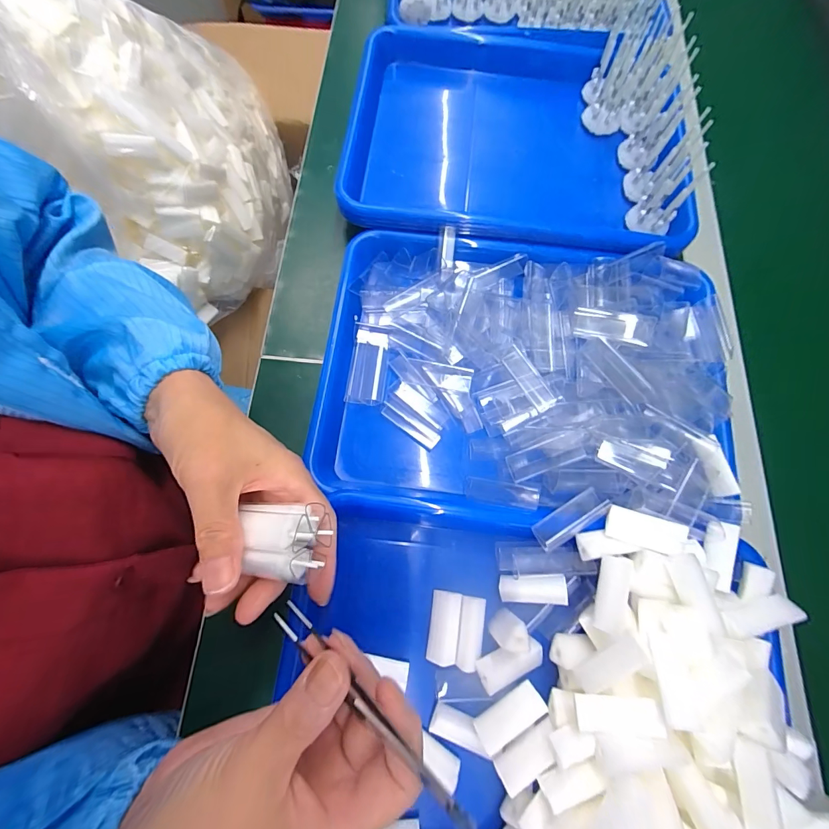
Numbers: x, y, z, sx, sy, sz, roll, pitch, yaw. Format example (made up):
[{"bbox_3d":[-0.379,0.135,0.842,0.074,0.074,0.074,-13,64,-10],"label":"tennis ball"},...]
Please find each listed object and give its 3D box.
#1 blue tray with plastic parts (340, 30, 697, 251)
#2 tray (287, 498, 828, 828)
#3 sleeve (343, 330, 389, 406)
[{"bbox_3d":[0.094,-0.285,0.397,0.331,0.036,0.275,8,74,1],"label":"blue tray with plastic parts"},{"bbox_3d":[0.076,0.190,0.234,0.318,0.072,0.265,4,74,-1],"label":"tray"},{"bbox_3d":[-0.041,-0.041,0.339,0.033,0.008,0.066,5,74,0],"label":"sleeve"}]

